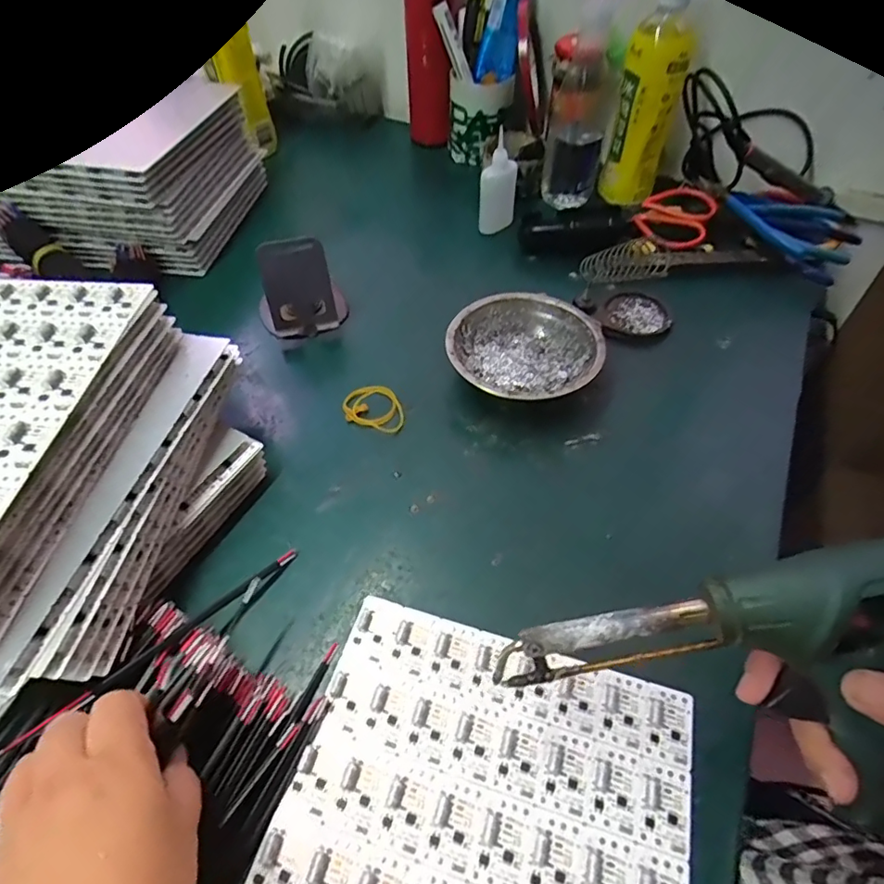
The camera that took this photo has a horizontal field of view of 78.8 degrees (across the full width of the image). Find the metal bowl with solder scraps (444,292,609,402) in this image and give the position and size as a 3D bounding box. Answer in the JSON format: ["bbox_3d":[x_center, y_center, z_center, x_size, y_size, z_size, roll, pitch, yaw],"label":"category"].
[{"bbox_3d":[0.070,-0.070,0.467,0.125,0.049,0.121,0,51,0],"label":"metal bowl with solder scraps"}]

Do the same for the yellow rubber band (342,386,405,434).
[{"bbox_3d":[-0.055,-0.029,0.456,0.057,0.009,0.046,25,55,18],"label":"yellow rubber band"}]

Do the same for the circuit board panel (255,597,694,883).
[{"bbox_3d":[0.014,0.211,0.259,0.199,0.004,0.231,14,53,11],"label":"circuit board panel"}]

